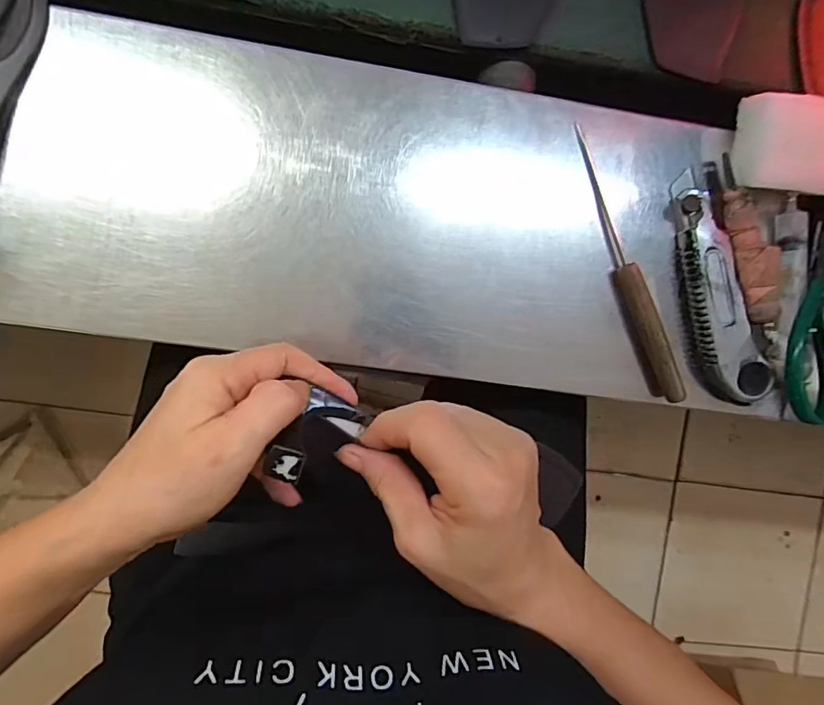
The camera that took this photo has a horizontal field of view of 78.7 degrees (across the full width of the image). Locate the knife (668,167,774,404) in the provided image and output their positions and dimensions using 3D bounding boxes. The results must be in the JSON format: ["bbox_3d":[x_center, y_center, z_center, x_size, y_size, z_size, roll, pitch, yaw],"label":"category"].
[{"bbox_3d":[0.214,-0.044,0.362,0.040,0.031,0.173,-17,95,-5],"label":"knife"}]

